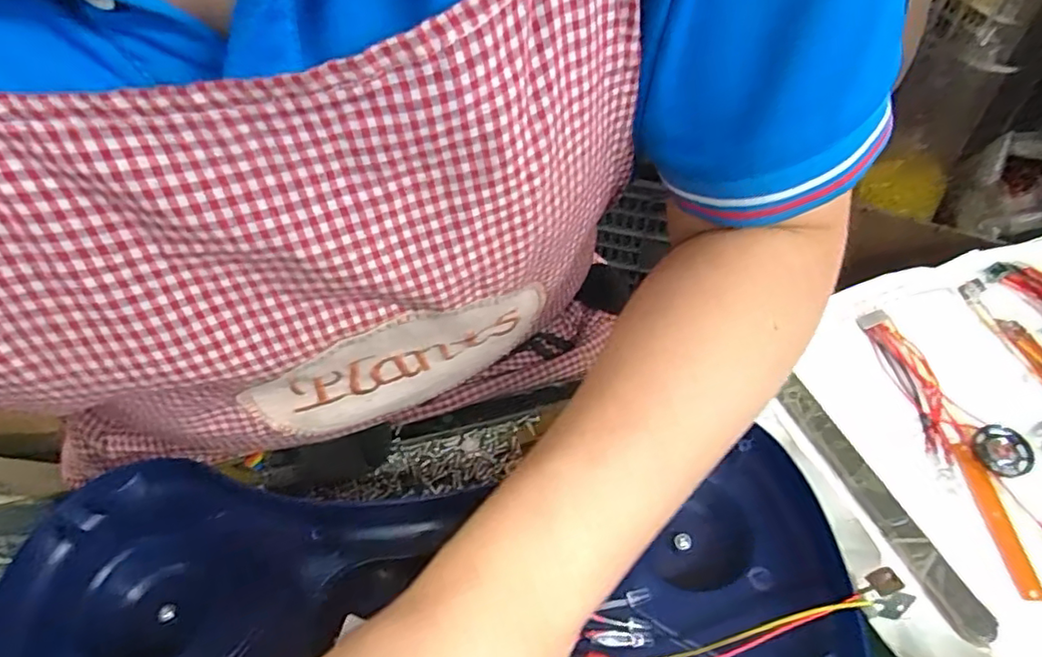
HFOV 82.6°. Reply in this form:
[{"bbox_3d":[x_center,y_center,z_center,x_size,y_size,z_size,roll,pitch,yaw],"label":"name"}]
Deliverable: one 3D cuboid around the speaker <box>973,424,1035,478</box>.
[{"bbox_3d":[0.256,0.065,0.314,0.026,0.005,0.026,-4,70,13],"label":"speaker"}]

